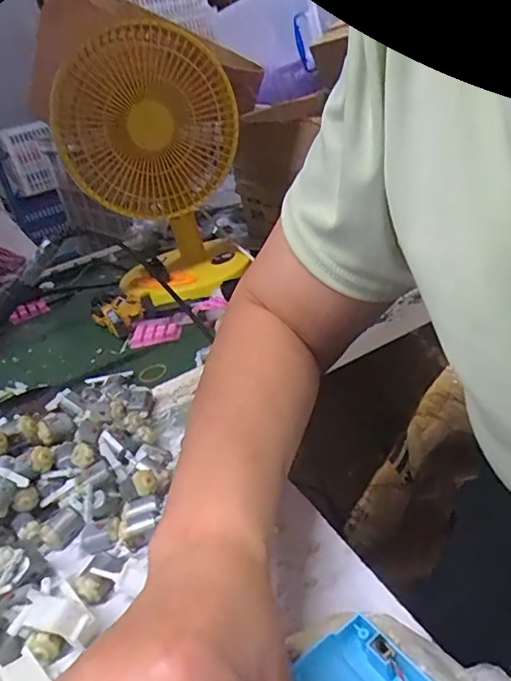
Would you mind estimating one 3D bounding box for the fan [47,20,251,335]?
[{"bbox_3d":[-0.128,-0.202,0.670,0.214,0.307,0.138,-25,30,-20],"label":"fan"}]

